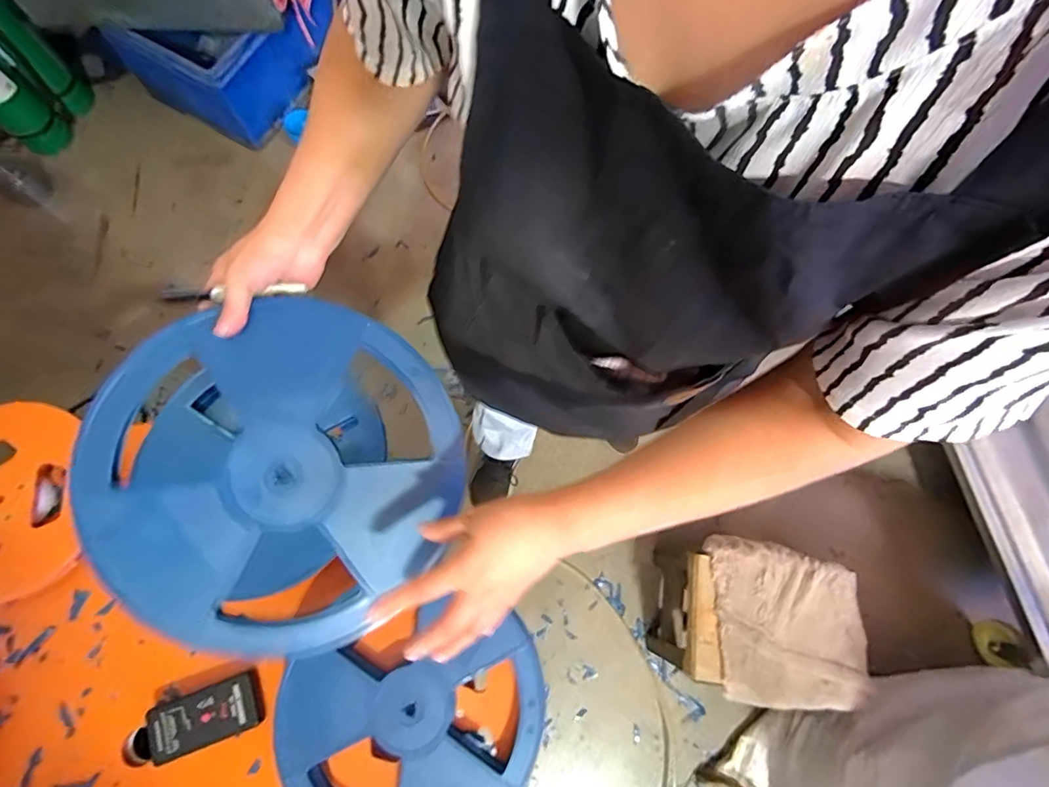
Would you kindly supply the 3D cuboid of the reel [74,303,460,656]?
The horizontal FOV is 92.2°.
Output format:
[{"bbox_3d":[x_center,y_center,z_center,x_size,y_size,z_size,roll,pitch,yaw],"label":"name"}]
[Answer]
[{"bbox_3d":[-0.223,0.070,0.466,0.309,0.024,0.298,-40,95,-14],"label":"reel"}]

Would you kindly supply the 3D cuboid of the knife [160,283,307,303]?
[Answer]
[{"bbox_3d":[-0.261,-0.091,0.461,0.115,0.014,0.010,-10,75,-25],"label":"knife"}]

